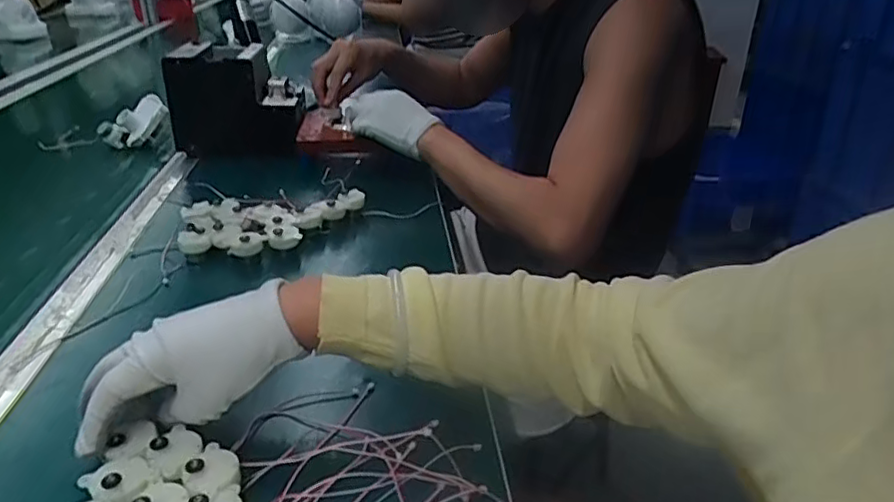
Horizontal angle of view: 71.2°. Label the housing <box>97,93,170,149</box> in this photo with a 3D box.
[{"bbox_3d":[-0.478,-0.197,0.961,0.110,0.051,0.031,-31,25,3],"label":"housing"}]

